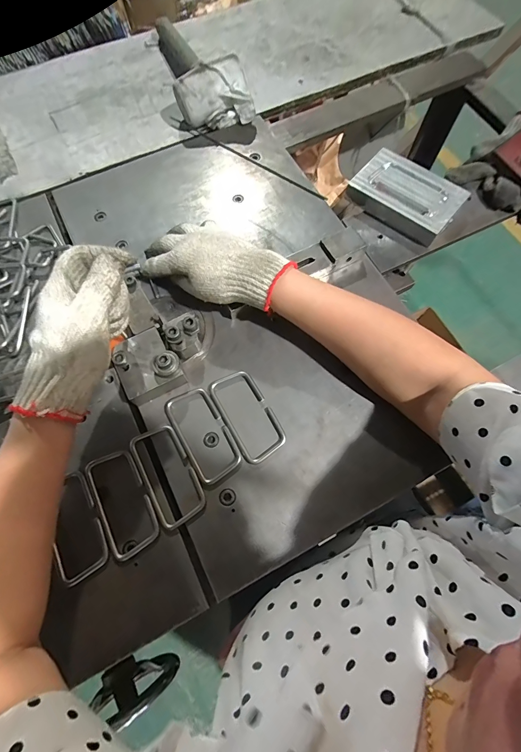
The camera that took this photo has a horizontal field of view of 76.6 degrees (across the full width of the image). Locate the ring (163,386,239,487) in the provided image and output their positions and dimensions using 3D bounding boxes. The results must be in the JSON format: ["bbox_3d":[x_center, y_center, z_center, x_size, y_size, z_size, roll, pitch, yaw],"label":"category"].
[{"bbox_3d":[-0.065,0.063,0.370,0.051,0.007,0.106,-31,71,-10],"label":"ring"}]

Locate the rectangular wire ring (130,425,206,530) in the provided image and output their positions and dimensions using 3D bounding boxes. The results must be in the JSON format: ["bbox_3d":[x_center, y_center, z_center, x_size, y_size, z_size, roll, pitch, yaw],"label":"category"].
[{"bbox_3d":[-0.100,0.105,0.356,0.052,0.006,0.104,-29,71,-9],"label":"rectangular wire ring"}]

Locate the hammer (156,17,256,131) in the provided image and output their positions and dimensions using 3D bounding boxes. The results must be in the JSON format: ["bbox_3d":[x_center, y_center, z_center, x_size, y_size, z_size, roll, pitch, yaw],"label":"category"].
[{"bbox_3d":[-0.109,-0.529,0.554,0.111,0.063,0.278,-19,70,-5],"label":"hammer"}]

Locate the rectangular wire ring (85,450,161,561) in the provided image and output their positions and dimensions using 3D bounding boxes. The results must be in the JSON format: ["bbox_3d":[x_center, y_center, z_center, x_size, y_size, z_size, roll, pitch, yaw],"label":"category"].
[{"bbox_3d":[-0.145,0.131,0.347,0.050,0.004,0.106,-28,75,-8],"label":"rectangular wire ring"}]

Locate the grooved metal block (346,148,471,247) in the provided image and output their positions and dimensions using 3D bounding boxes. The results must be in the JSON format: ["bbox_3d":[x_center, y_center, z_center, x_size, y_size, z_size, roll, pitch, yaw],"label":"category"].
[{"bbox_3d":[0.203,-0.254,0.463,0.141,0.028,0.092,34,74,13],"label":"grooved metal block"}]

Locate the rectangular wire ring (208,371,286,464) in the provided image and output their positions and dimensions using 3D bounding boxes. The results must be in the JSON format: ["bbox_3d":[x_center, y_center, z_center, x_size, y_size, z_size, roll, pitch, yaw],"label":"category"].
[{"bbox_3d":[-0.015,0.043,0.376,0.053,0.006,0.104,-29,71,-9],"label":"rectangular wire ring"}]

